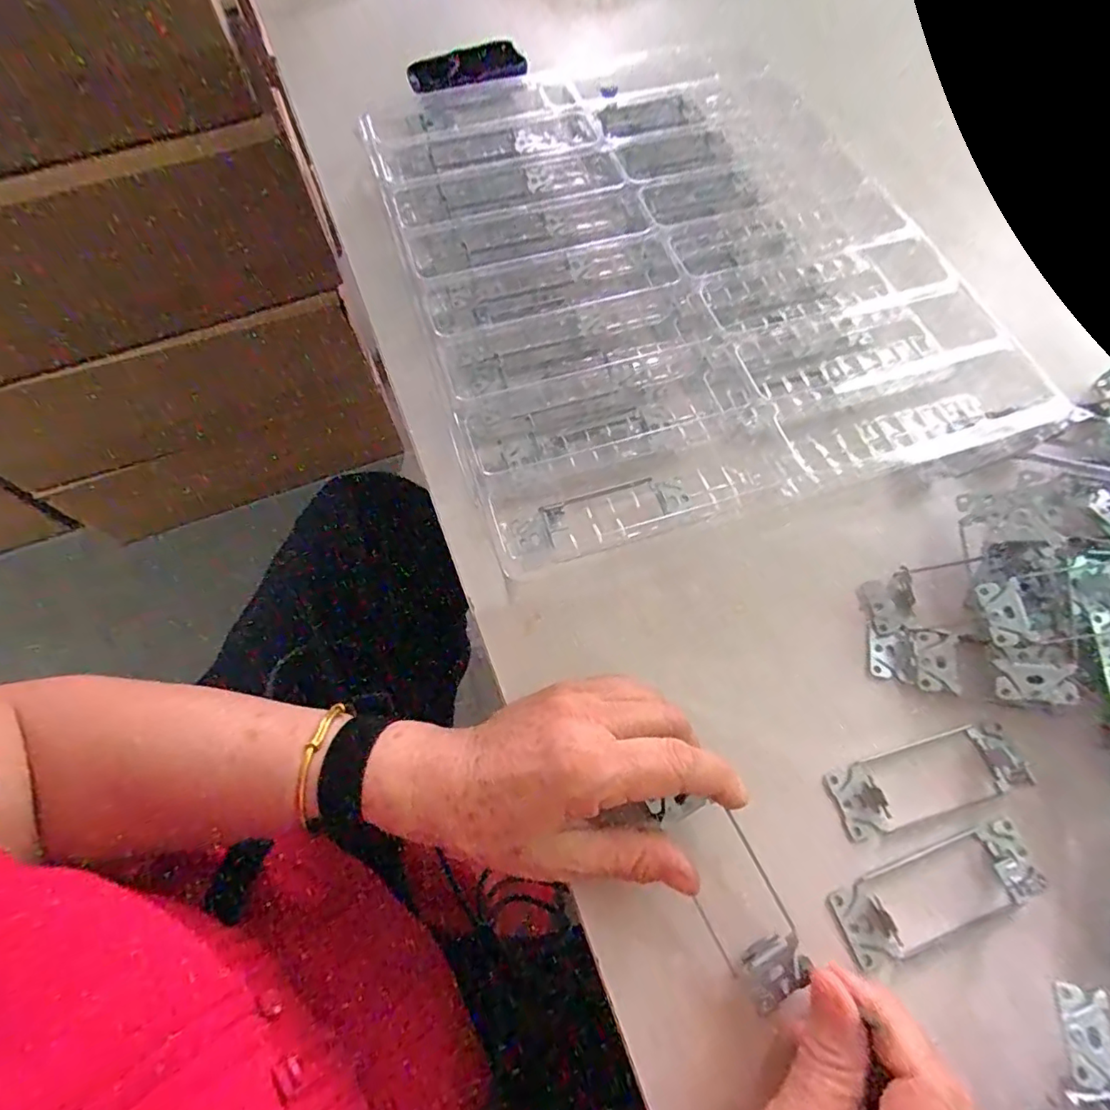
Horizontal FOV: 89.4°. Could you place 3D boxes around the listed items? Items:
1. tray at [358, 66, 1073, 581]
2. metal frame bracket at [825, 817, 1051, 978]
[{"bbox_3d":[0.071,-0.207,0.411,0.337,0.062,0.415,-17,67,-6],"label":"tray"},{"bbox_3d":[0.188,0.163,0.269,0.105,0.014,0.036,-19,67,-7],"label":"metal frame bracket"}]

